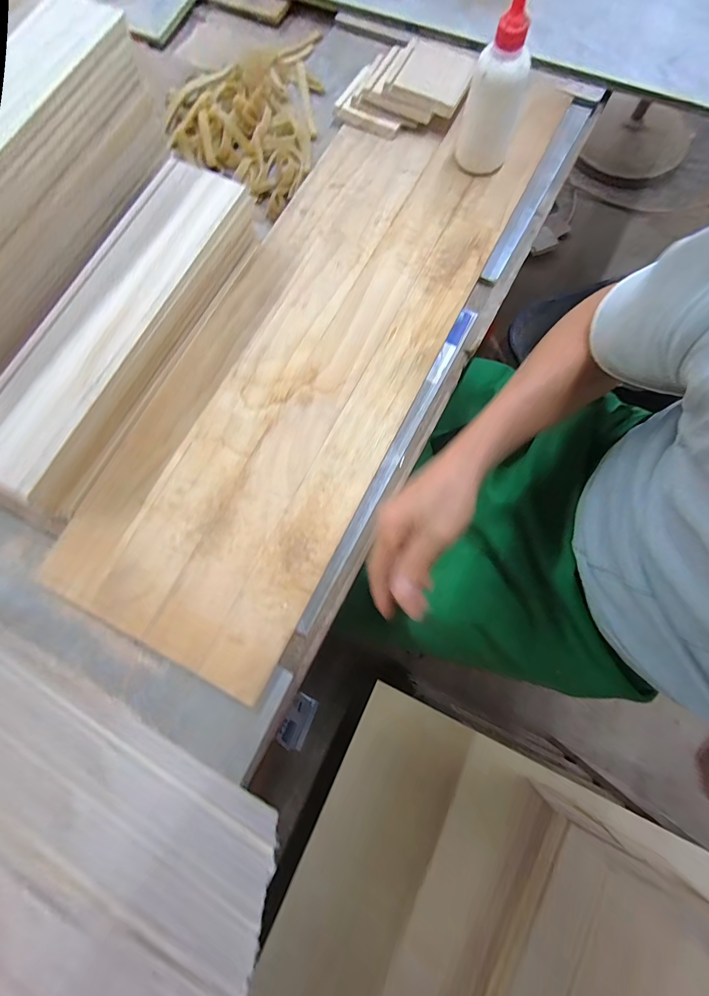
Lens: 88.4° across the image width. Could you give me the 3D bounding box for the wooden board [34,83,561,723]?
[{"bbox_3d":[-0.039,-0.179,0.411,0.251,0.020,0.703,25,79,7],"label":"wooden board"}]

